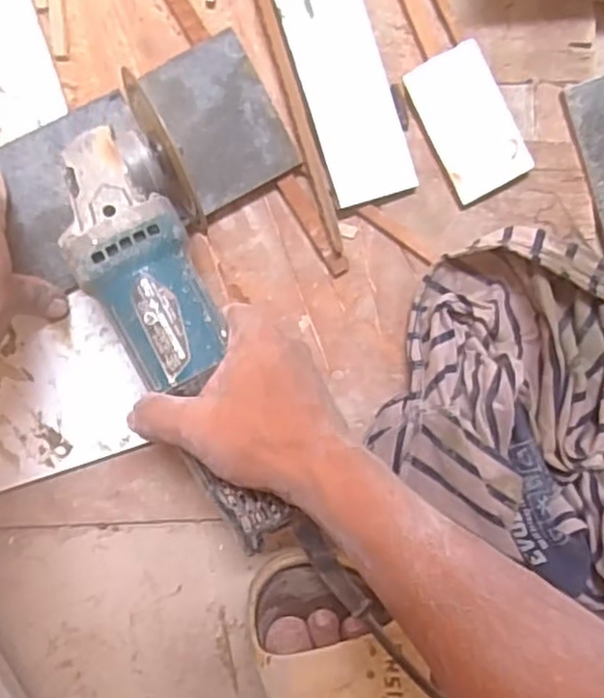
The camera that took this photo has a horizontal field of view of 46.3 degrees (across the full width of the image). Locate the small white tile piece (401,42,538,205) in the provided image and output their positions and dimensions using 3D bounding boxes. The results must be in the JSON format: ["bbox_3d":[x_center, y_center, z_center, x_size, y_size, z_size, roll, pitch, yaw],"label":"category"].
[{"bbox_3d":[0.111,-0.151,0.470,0.053,0.014,0.094,-27,95,-4],"label":"small white tile piece"}]

